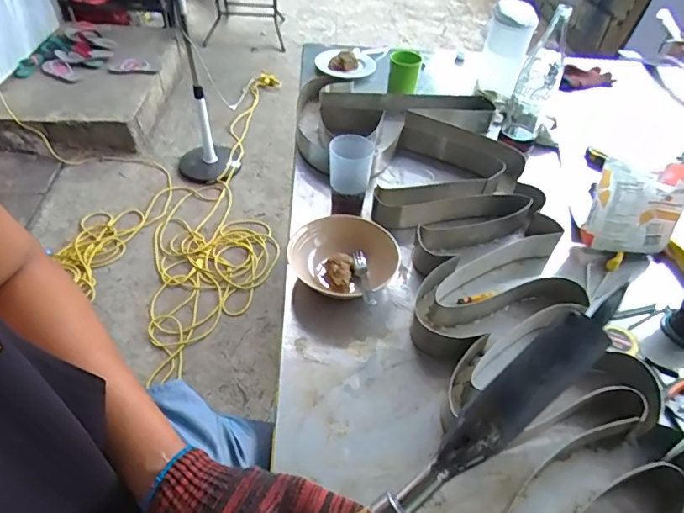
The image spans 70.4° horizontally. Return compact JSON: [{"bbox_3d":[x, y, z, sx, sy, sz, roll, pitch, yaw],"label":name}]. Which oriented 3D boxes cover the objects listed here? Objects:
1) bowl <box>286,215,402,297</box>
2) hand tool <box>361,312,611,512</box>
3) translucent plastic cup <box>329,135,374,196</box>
[{"bbox_3d":[0.003,0.006,0.754,0.152,0.079,0.167,1,45,-1],"label":"bowl"},{"bbox_3d":[0.044,0.143,0.287,0.286,0.020,0.029,-45,56,1],"label":"hand tool"},{"bbox_3d":[0.015,-0.149,0.815,0.072,0.076,0.077,1,45,-1],"label":"translucent plastic cup"}]

